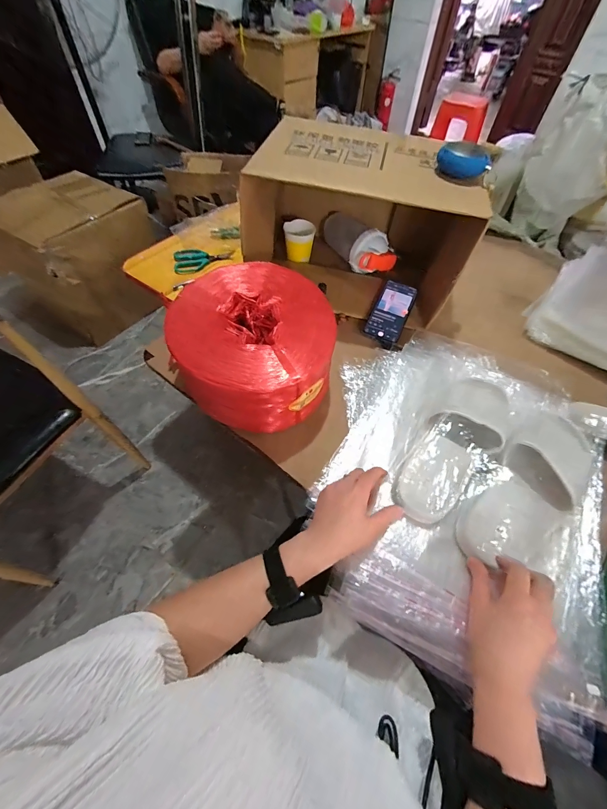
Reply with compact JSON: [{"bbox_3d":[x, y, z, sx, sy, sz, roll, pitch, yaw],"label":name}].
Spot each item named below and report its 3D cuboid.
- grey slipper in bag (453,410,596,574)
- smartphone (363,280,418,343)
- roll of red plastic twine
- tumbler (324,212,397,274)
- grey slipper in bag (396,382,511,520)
[{"bbox_3d":[0.328,0.117,0.452,0.115,0.077,0.250,38,62,21],"label":"grey slipper in bag"},{"bbox_3d":[0.190,-0.201,0.693,0.075,0.008,0.151,24,69,8],"label":"smartphone"},{"bbox_3d":[-0.083,-0.110,0.565,0.266,0.121,0.274,1,56,-2],"label":"roll of red plastic twine"},{"bbox_3d":[0.129,-0.389,0.780,0.094,0.096,0.194,-18,58,-15],"label":"tumbler"},{"bbox_3d":[0.238,0.046,0.495,0.099,0.065,0.300,35,55,20],"label":"grey slipper in bag"}]

